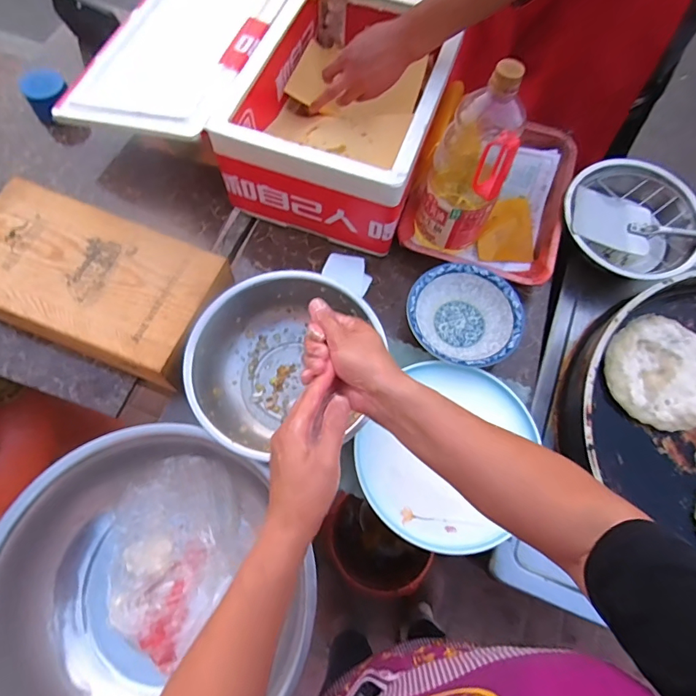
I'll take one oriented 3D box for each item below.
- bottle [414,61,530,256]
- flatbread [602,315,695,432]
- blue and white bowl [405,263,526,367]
[{"bbox_3d":[0.172,-0.247,0.622,0.113,0.281,0.089,17,70,4],"label":"bottle"},{"bbox_3d":[0.477,0.037,0.652,0.161,0.018,0.169,1,69,-2],"label":"flatbread"},{"bbox_3d":[0.177,-0.045,0.671,0.166,0.057,0.166,1,69,-2],"label":"blue and white bowl"}]

